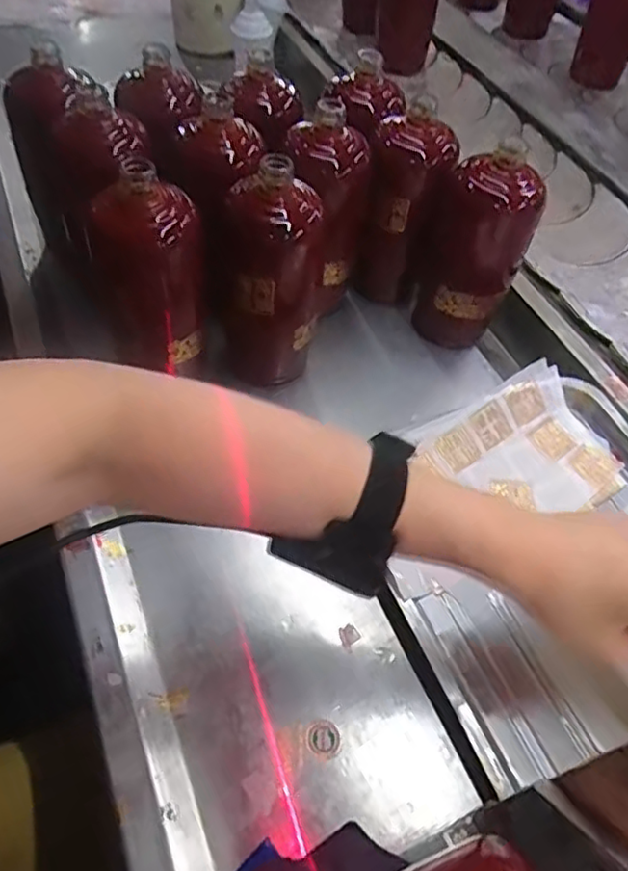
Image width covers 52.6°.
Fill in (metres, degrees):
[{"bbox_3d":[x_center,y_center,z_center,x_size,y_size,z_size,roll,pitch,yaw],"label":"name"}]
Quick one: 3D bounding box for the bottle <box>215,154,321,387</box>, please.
[{"bbox_3d":[-0.036,-0.120,0.527,0.084,0.195,0.064,-3,53,-5],"label":"bottle"}]

